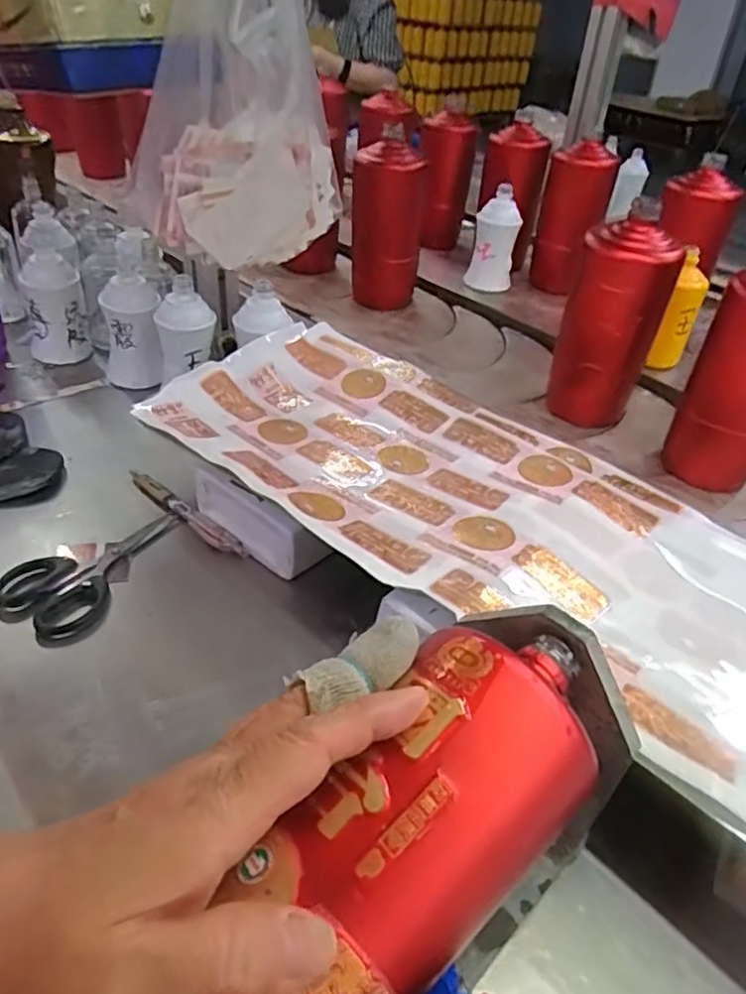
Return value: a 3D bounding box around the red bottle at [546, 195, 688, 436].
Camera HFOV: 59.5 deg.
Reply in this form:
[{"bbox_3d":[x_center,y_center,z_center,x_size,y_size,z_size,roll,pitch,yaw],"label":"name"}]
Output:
[{"bbox_3d":[0.211,-0.154,0.593,0.072,0.178,0.060,-13,43,-20],"label":"red bottle"}]

